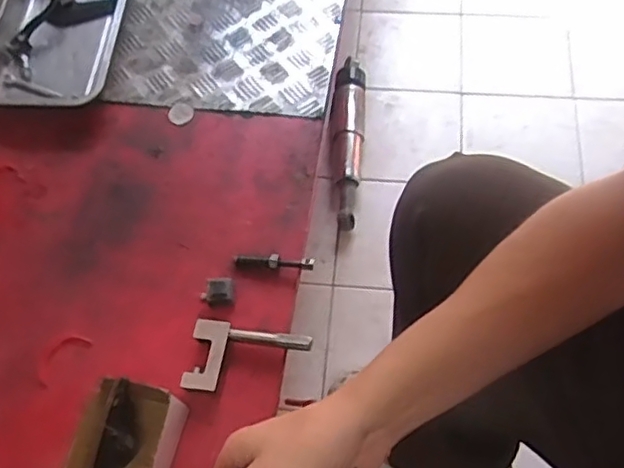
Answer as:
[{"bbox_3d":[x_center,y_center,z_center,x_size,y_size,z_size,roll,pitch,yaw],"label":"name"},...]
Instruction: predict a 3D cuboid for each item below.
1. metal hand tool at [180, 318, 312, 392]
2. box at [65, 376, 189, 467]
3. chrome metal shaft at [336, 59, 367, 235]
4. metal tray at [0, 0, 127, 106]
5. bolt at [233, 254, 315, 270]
[{"bbox_3d":[-0.078,0.154,0.762,0.141,0.032,0.084,9,63,7],"label":"metal hand tool"},{"bbox_3d":[-0.205,0.244,0.708,0.101,0.074,0.144,11,64,8],"label":"box"},{"bbox_3d":[0.067,-0.168,1.116,0.051,0.047,0.349,2,63,3],"label":"chrome metal shaft"},{"bbox_3d":[-0.424,-0.330,1.030,0.225,0.046,0.311,2,63,3],"label":"metal tray"},{"bbox_3d":[-0.050,0.036,0.828,0.108,0.020,0.018,6,66,6],"label":"bolt"}]

